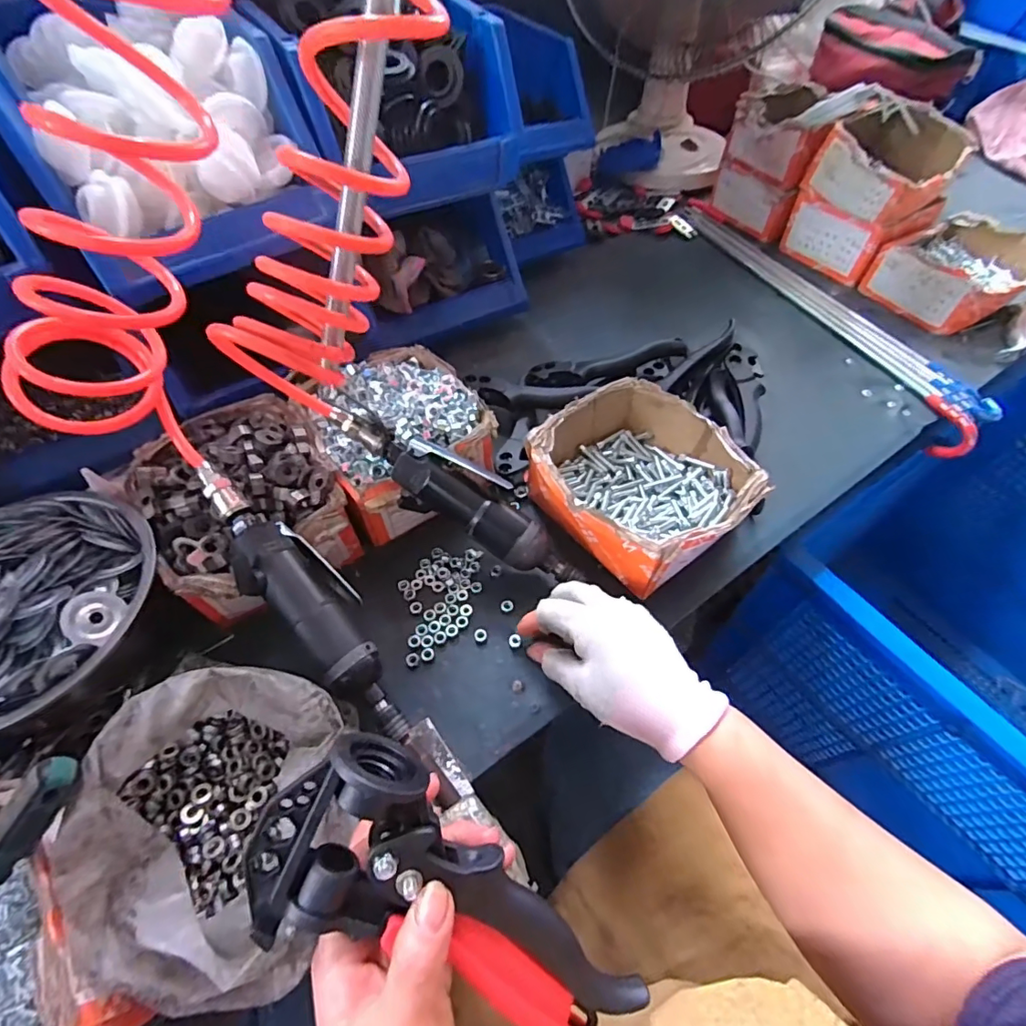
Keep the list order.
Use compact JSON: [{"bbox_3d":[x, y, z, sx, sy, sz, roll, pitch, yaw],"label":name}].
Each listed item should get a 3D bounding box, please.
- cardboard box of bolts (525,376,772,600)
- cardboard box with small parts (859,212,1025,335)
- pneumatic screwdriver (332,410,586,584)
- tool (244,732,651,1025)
[{"bbox_3d":[0.109,-0.024,0.446,0.150,0.077,0.163,-30,60,-20],"label":"cardboard box of bolts"},{"bbox_3d":[0.565,-0.307,0.652,0.163,0.068,0.150,-32,61,-21],"label":"cardboard box with small parts"},{"bbox_3d":[-0.043,-0.014,0.411,0.222,0.042,0.045,35,59,-2],"label":"pneumatic screwdriver"},{"bbox_3d":[-0.023,0.191,0.234,0.200,0.045,0.084,43,60,-9],"label":"tool"}]

